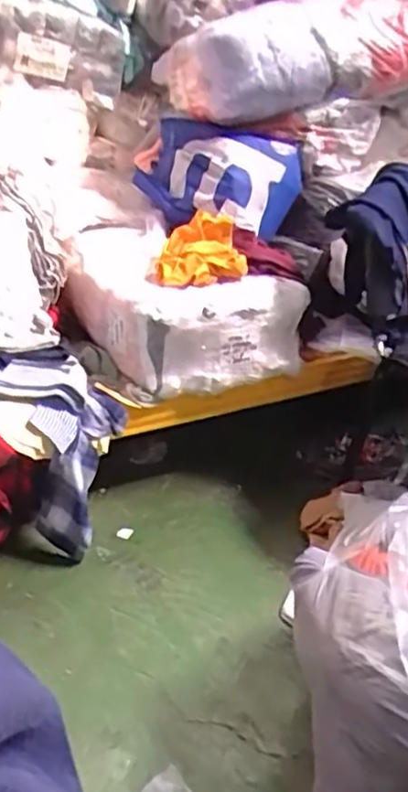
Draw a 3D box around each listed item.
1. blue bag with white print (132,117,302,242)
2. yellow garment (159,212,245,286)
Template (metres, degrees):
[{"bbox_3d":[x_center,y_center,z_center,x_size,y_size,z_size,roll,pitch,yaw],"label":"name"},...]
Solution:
[{"bbox_3d":[0.029,-0.592,1.790,0.274,0.239,0.432,-17,33,-31],"label":"blue bag with white print"},{"bbox_3d":[-0.010,-0.343,1.553,0.200,0.088,0.265,-1,28,-5],"label":"yellow garment"}]

